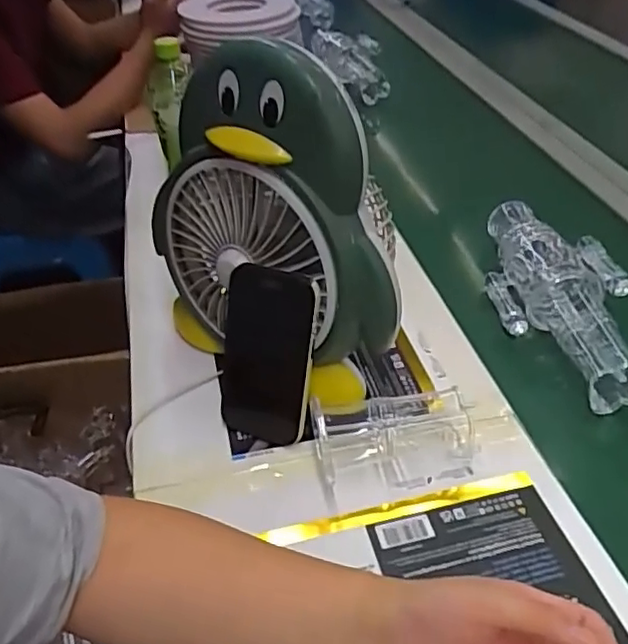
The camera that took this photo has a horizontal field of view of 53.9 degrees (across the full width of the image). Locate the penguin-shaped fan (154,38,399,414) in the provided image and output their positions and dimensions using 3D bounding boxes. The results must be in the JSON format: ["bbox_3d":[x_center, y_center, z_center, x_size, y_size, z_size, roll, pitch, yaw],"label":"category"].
[{"bbox_3d":[-0.040,-0.077,0.528,0.244,0.283,0.106,29,49,29],"label":"penguin-shaped fan"}]

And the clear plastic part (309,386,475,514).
[{"bbox_3d":[0.064,0.097,0.506,0.127,0.050,0.069,-11,42,-11],"label":"clear plastic part"}]

